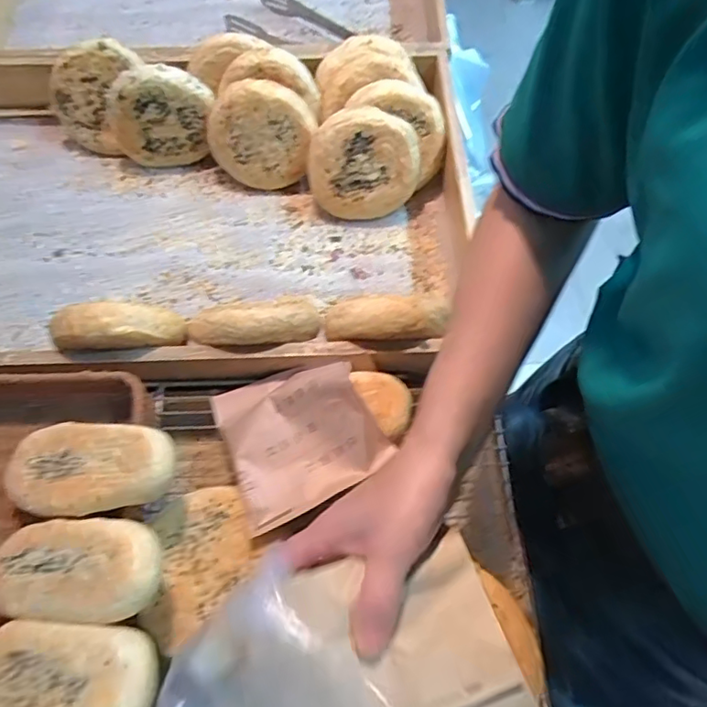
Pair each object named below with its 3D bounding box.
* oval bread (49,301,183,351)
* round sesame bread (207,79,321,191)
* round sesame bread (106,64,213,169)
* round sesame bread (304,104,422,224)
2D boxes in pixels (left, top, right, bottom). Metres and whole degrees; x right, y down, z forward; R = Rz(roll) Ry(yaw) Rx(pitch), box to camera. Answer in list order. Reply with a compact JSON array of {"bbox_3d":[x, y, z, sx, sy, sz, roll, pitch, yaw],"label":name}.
[{"bbox_3d":[-0.198,-0.024,0.479,0.101,0.037,0.035,-3,63,-2],"label":"oval bread"},{"bbox_3d":[-0.105,-0.237,0.636,0.111,0.116,0.025,18,41,-7],"label":"round sesame bread"},{"bbox_3d":[-0.219,-0.261,0.646,0.109,0.112,0.024,9,41,-10],"label":"round sesame bread"},{"bbox_3d":[0.012,-0.200,0.615,0.117,0.114,0.020,-13,30,8],"label":"round sesame bread"}]

